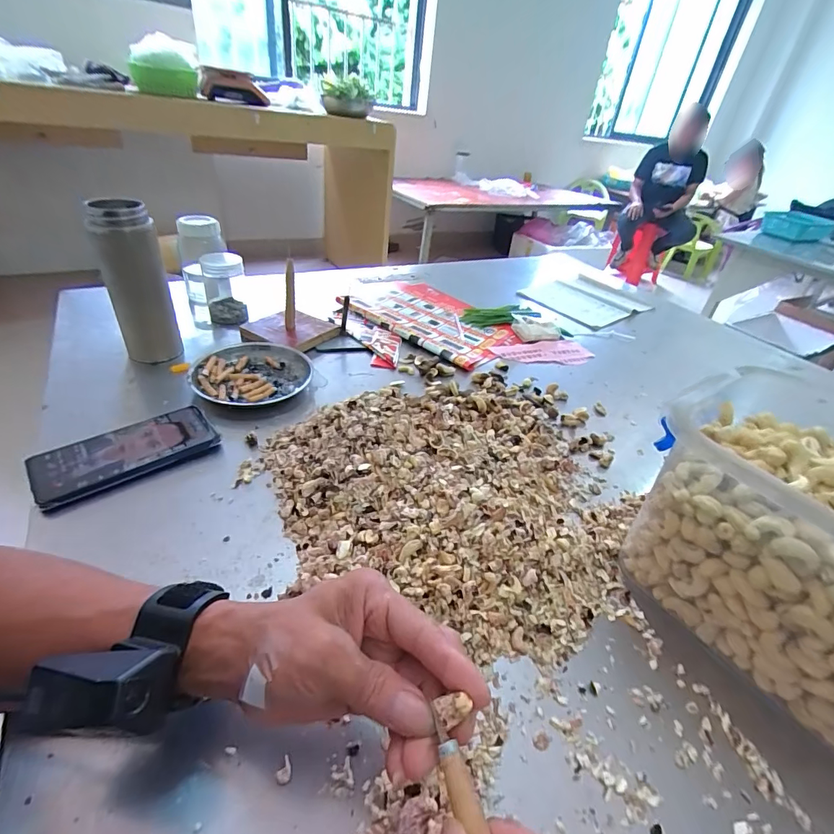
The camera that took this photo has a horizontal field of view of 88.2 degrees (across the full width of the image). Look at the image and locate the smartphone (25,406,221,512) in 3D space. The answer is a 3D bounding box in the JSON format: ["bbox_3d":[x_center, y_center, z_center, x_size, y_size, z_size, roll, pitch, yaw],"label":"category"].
[{"bbox_3d":[-0.288,0.034,0.430,0.156,0.014,0.067,-24,46,-36],"label":"smartphone"}]

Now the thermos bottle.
[{"bbox_3d":[-0.342,-0.166,0.526,0.063,0.184,0.065,-19,44,-31],"label":"thermos bottle"}]

